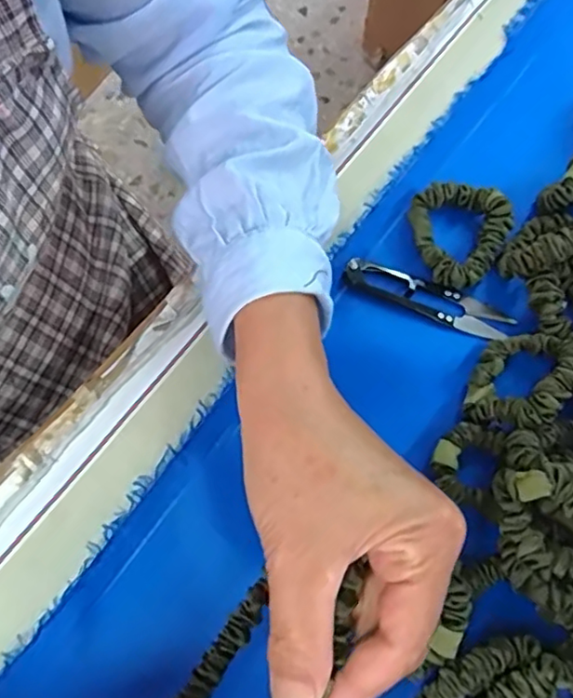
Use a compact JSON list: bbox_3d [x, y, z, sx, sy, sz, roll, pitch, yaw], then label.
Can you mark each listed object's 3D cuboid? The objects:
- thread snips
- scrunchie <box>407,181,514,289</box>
[{"bbox_3d":[0.083,-0.031,0.350,0.099,0.017,0.022,22,73,7],"label":"thread snips"},{"bbox_3d":[0.100,-0.072,0.352,0.058,0.015,0.059,0,72,0],"label":"scrunchie"}]

